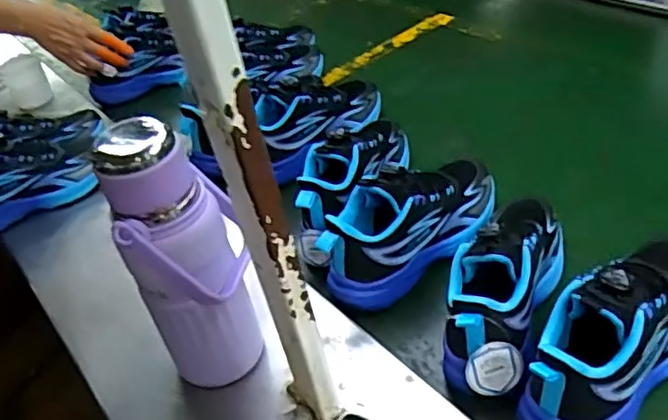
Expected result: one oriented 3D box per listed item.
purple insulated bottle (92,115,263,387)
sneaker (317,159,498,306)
[{"bbox_3d":[-0.121,0.049,0.556,0.094,0.258,0.092,-19,37,-7],"label":"purple insulated bottle"},{"bbox_3d":[0.088,0.005,0.704,0.238,0.106,0.079,-34,41,-25],"label":"sneaker"}]

